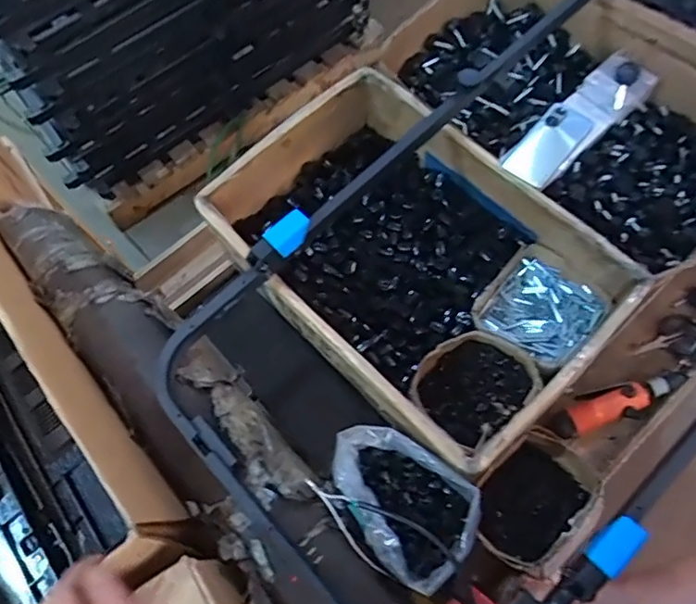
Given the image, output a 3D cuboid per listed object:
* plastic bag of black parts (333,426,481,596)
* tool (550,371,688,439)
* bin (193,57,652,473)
[{"bbox_3d":[0.056,0.221,0.642,0.177,0.061,0.123,36,71,17],"label":"plastic bag of black parts"},{"bbox_3d":[0.394,0.150,0.830,0.204,0.056,0.060,-13,65,-4],"label":"tool"},{"bbox_3d":[0.089,-0.063,0.816,0.370,0.144,0.530,-41,70,-15],"label":"bin"}]

